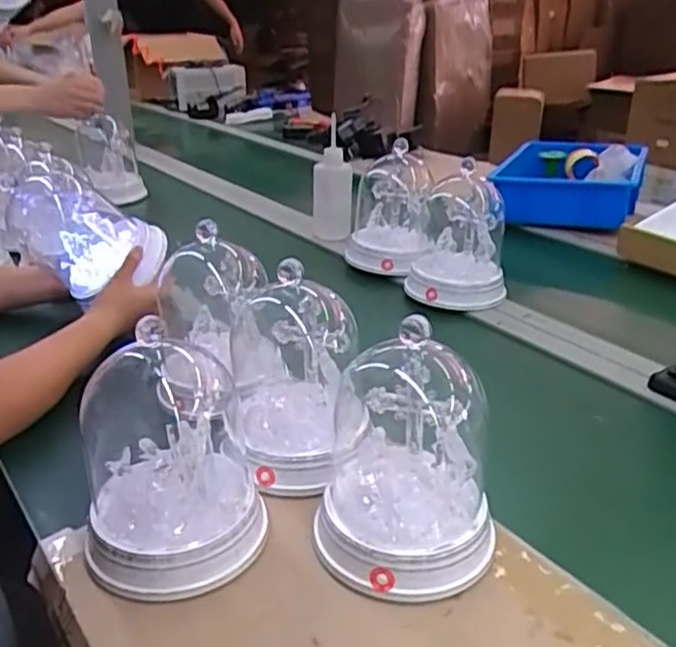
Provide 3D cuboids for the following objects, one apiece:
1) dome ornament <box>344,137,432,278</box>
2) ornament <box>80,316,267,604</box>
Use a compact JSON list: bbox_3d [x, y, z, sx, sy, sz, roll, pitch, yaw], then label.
[{"bbox_3d":[0.081,-0.173,1.158,0.138,0.186,0.142,1,26,4],"label":"dome ornament"},{"bbox_3d":[-0.139,0.096,0.568,0.146,0.199,0.133,-7,27,-13],"label":"ornament"}]

